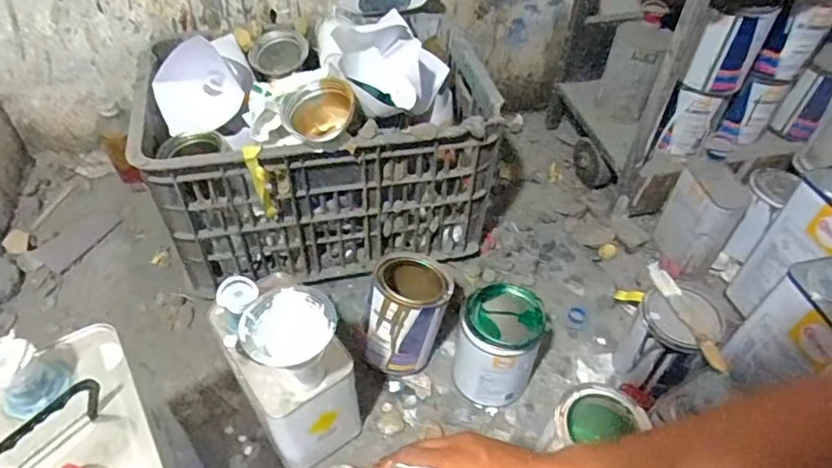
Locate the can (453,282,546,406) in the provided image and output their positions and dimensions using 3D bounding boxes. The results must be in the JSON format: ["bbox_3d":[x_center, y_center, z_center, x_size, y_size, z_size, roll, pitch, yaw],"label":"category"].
[{"bbox_3d":[0.106,0.156,0.760,0.099,0.152,0.100,2,47,-2],"label":"can"}]

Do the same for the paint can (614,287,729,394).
[{"bbox_3d":[0.339,0.152,0.777,0.093,0.143,0.098,2,47,-2],"label":"paint can"}]

